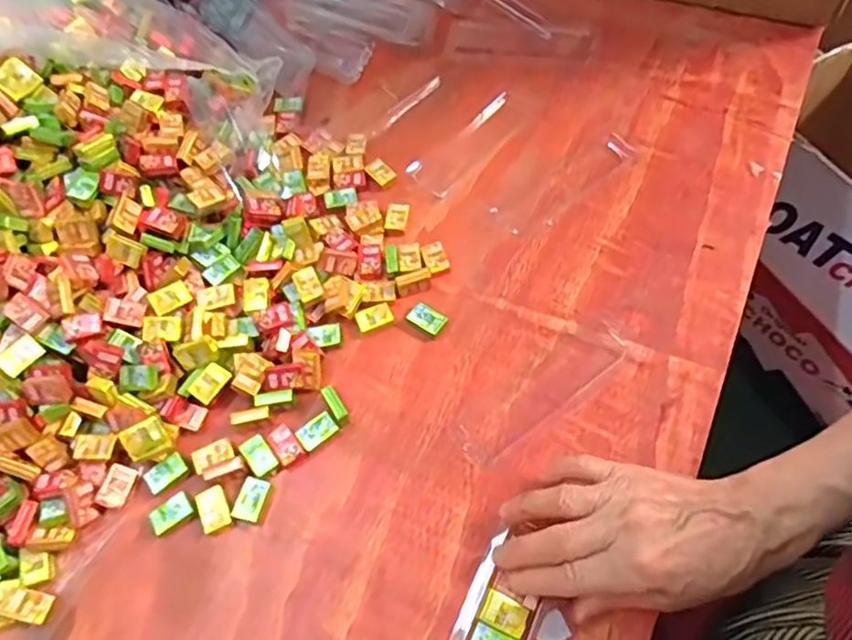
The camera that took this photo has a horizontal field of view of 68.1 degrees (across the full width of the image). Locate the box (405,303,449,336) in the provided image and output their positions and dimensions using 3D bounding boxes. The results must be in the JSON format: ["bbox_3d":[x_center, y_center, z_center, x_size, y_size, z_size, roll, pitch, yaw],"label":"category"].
[{"bbox_3d":[0.000,-0.001,0.444,0.026,0.008,0.017,29,67,18],"label":"box"}]

